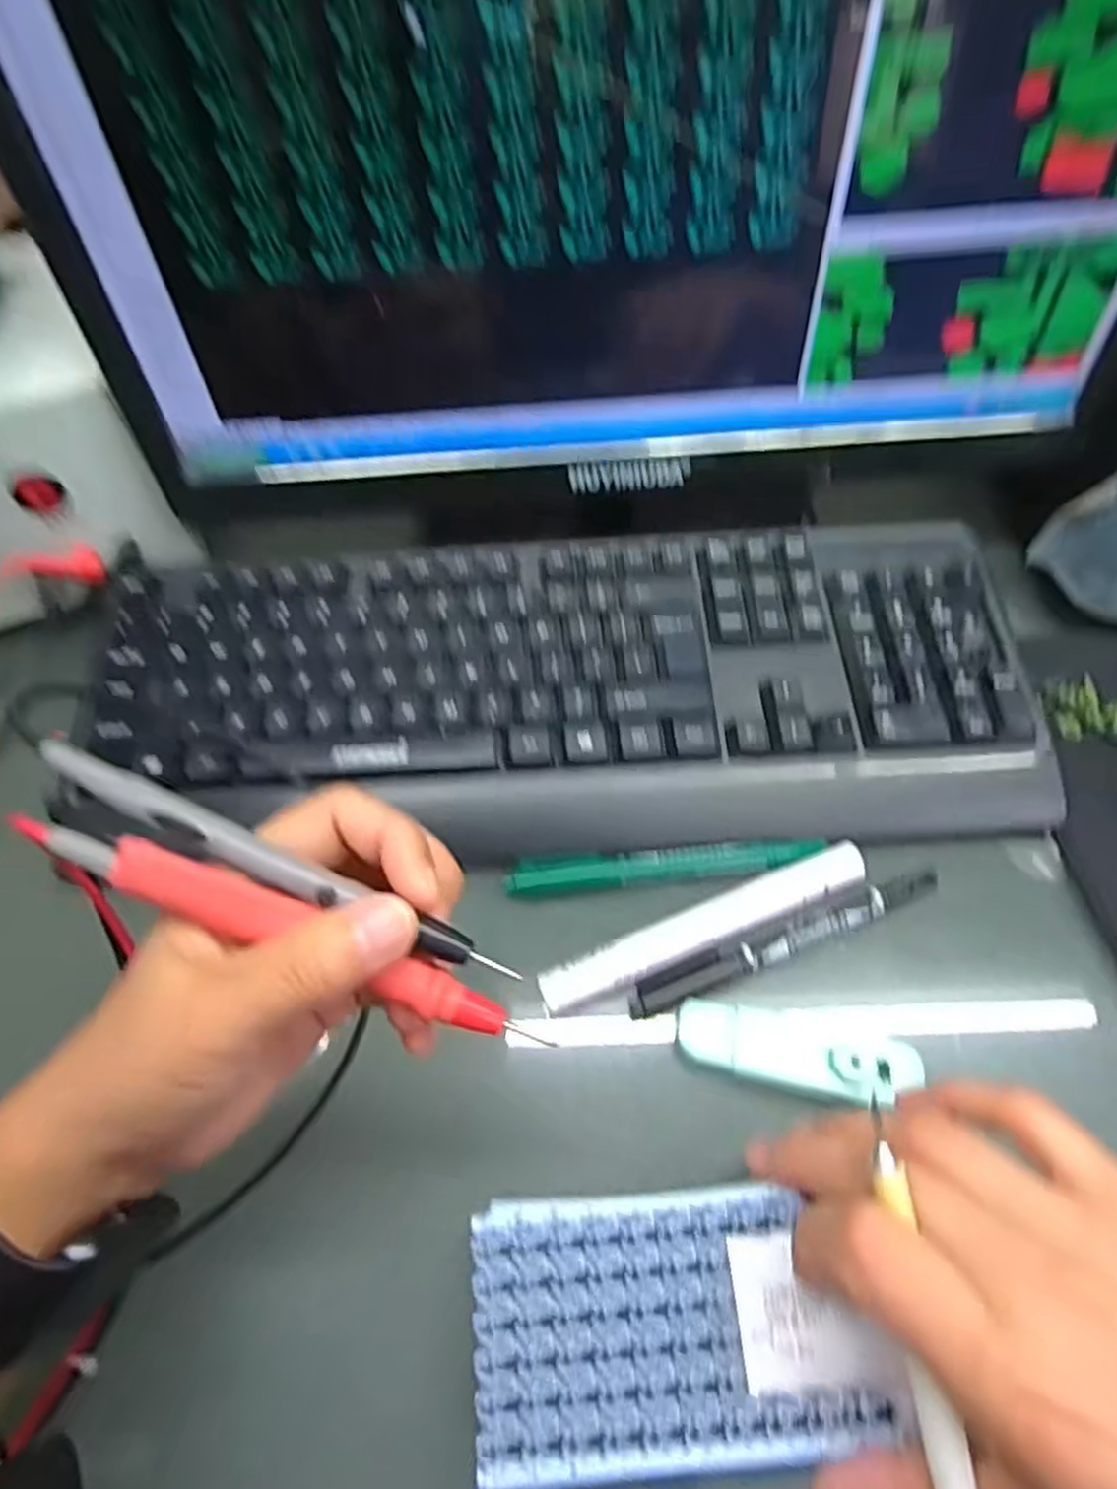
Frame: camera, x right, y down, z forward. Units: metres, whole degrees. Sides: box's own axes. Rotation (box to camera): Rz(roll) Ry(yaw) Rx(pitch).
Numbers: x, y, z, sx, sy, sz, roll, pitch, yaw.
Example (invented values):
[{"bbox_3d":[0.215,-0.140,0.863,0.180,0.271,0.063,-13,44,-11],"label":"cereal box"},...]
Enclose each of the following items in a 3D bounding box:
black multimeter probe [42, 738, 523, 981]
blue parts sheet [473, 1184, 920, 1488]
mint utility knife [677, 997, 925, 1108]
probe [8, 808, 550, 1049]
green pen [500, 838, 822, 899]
[{"bbox_3d":[-0.077,0.033,0.203,0.138,0.009,0.012,25,61,1],"label":"black multimeter probe"},{"bbox_3d":[0.036,0.175,0.224,0.120,0.012,0.067,-4,58,-1],"label":"blue parts sheet"},{"bbox_3d":[0.087,0.114,0.274,0.085,0.010,0.025,12,59,9],"label":"mint utility knife"},{"bbox_3d":[-0.070,0.049,0.200,0.144,0.009,0.016,24,60,-5],"label":"probe"},{"bbox_3d":[0.045,0.052,0.321,0.133,0.009,0.014,-5,58,-1],"label":"green pen"}]

